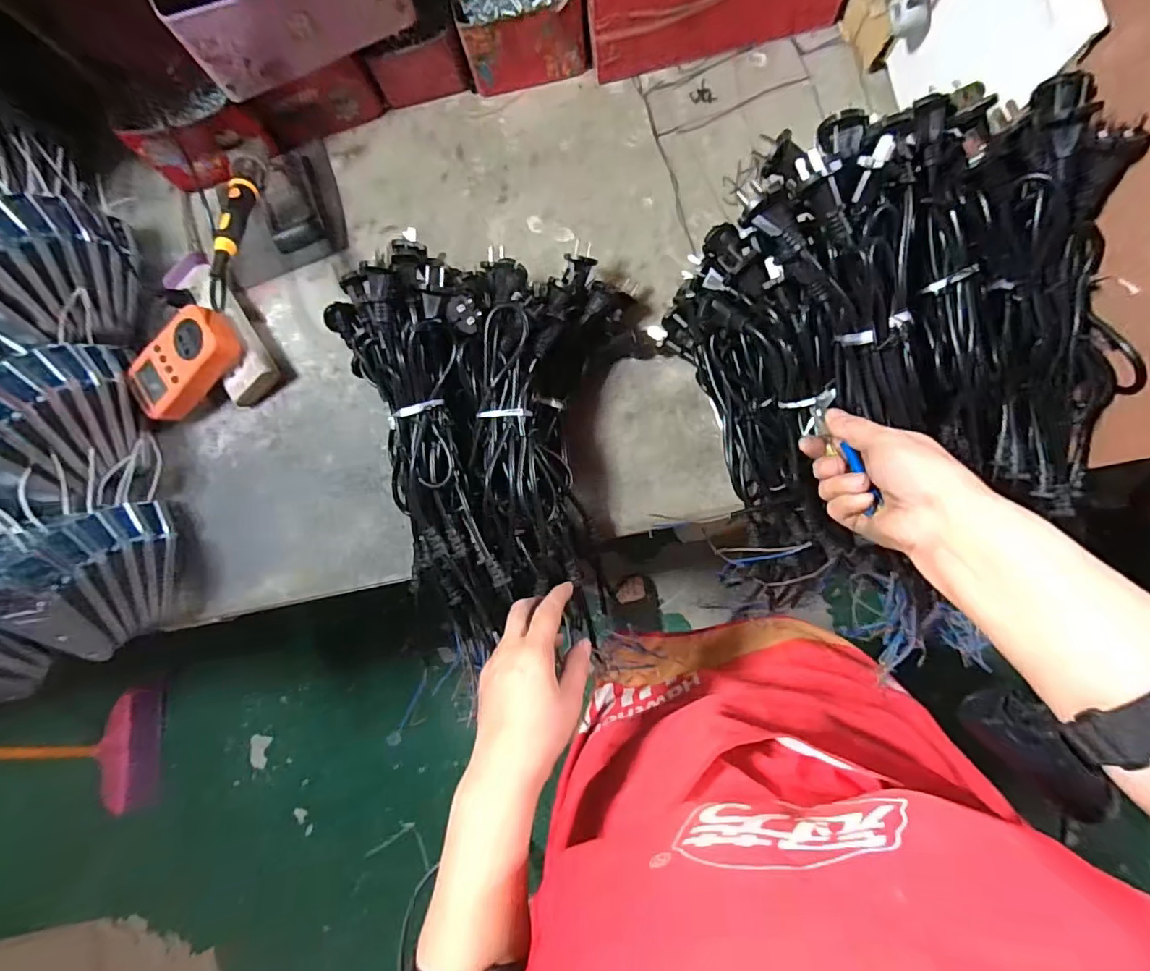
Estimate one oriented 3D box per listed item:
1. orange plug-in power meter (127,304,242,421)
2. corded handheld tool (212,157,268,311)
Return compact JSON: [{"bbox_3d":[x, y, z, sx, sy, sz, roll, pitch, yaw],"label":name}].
[{"bbox_3d":[-0.421,-0.131,0.575,0.143,0.040,0.066,-39,82,14],"label":"orange plug-in power meter"},{"bbox_3d":[-0.321,-0.243,0.503,0.019,0.027,0.216,-12,60,5],"label":"corded handheld tool"}]

